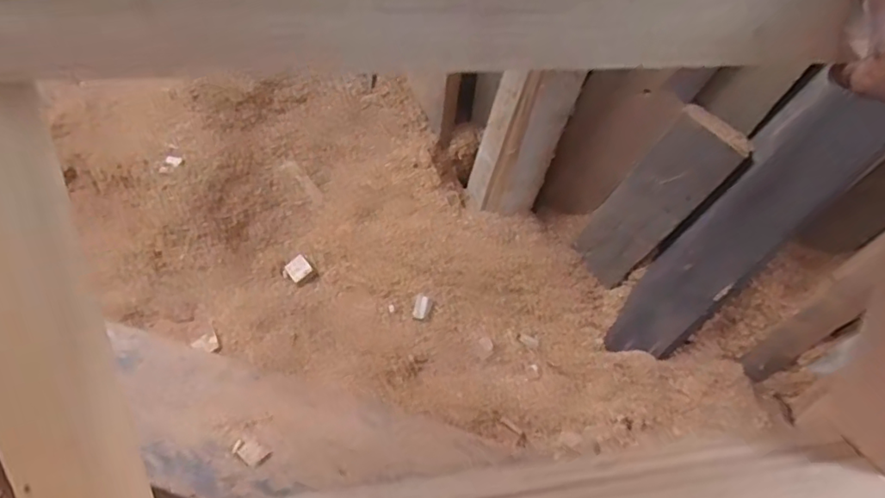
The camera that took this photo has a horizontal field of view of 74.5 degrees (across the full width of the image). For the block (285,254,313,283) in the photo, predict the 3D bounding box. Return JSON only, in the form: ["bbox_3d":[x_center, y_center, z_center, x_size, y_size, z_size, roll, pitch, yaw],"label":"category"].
[{"bbox_3d":[-0.279,0.038,1.128,0.042,0.014,0.047,-34,64,-23],"label":"block"}]

